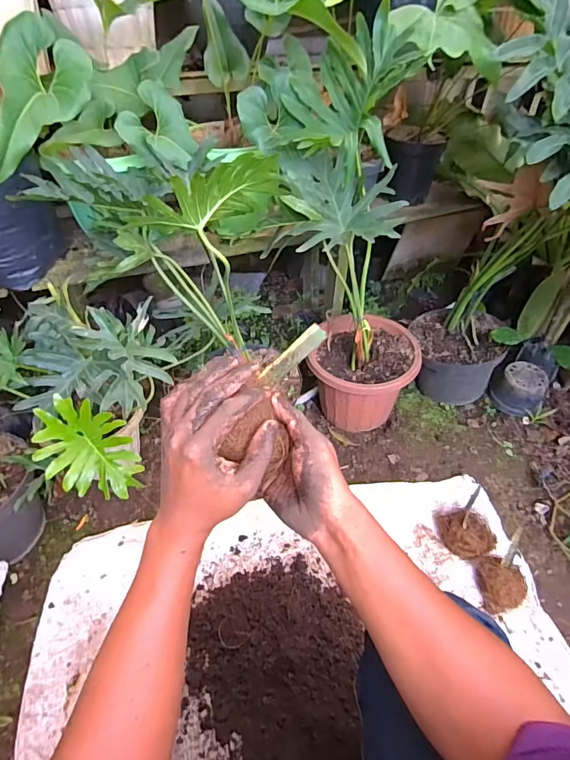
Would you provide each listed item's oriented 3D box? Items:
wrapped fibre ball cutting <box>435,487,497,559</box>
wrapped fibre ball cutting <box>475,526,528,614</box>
[{"bbox_3d":[0.389,0.297,0.899,0.125,0.156,0.115,16,45,21],"label":"wrapped fibre ball cutting"},{"bbox_3d":[0.431,0.379,0.834,0.091,0.164,0.094,-2,41,2],"label":"wrapped fibre ball cutting"}]

